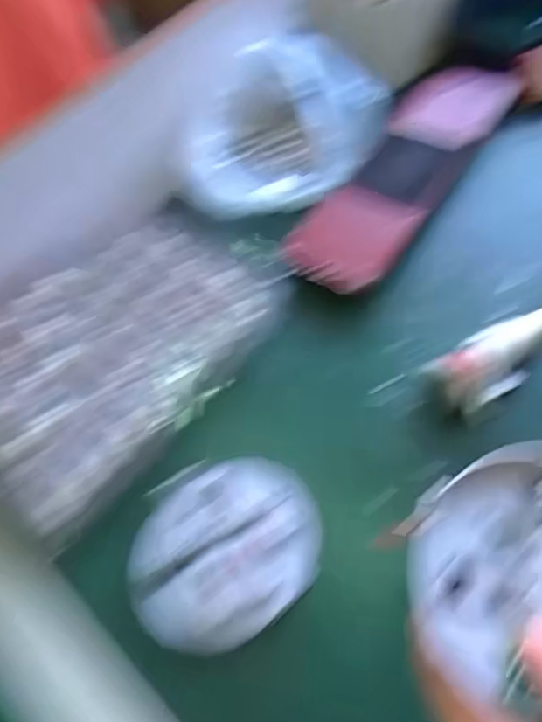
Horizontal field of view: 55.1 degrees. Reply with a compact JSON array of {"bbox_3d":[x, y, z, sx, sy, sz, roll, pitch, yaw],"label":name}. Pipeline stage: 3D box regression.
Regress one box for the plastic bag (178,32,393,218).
[{"bbox_3d":[0.012,-0.229,0.495,0.200,0.075,0.157,-17,57,2],"label":"plastic bag"}]

